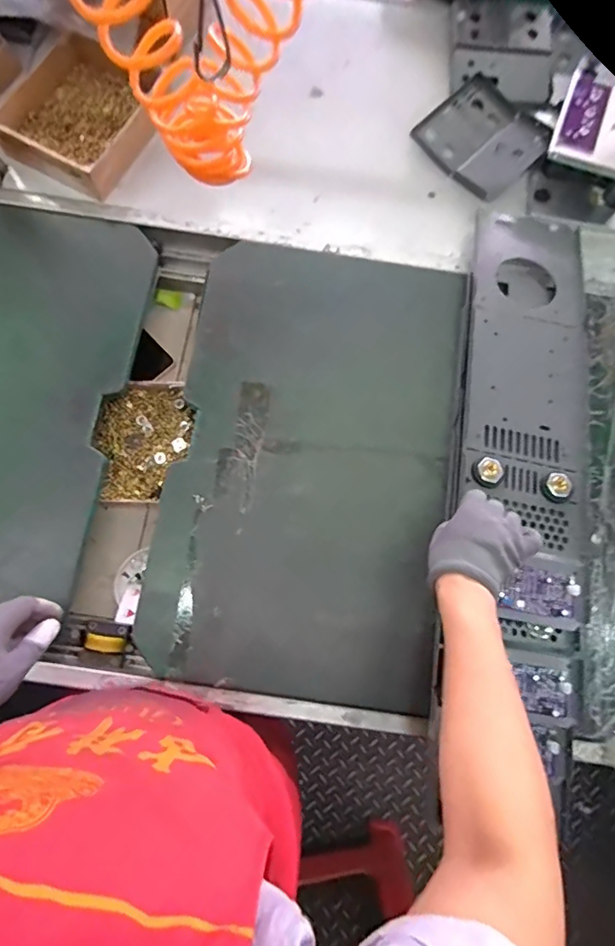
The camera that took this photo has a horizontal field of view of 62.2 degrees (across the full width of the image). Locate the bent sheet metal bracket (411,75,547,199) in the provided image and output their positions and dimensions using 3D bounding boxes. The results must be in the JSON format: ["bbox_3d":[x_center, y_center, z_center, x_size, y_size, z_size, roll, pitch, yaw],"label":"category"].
[{"bbox_3d":[0.271,-0.519,0.793,0.159,0.020,0.165,-42,81,-10],"label":"bent sheet metal bracket"}]

